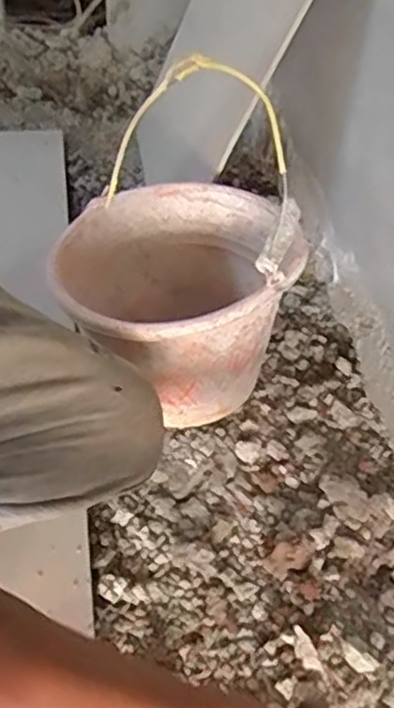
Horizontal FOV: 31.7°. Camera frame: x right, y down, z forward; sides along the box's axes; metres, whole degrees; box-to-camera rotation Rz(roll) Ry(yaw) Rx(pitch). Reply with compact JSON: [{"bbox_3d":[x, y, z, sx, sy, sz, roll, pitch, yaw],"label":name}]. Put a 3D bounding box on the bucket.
[{"bbox_3d":[-0.020,-0.113,0.738,0.251,0.309,0.257,2,47,-2],"label":"bucket"}]

